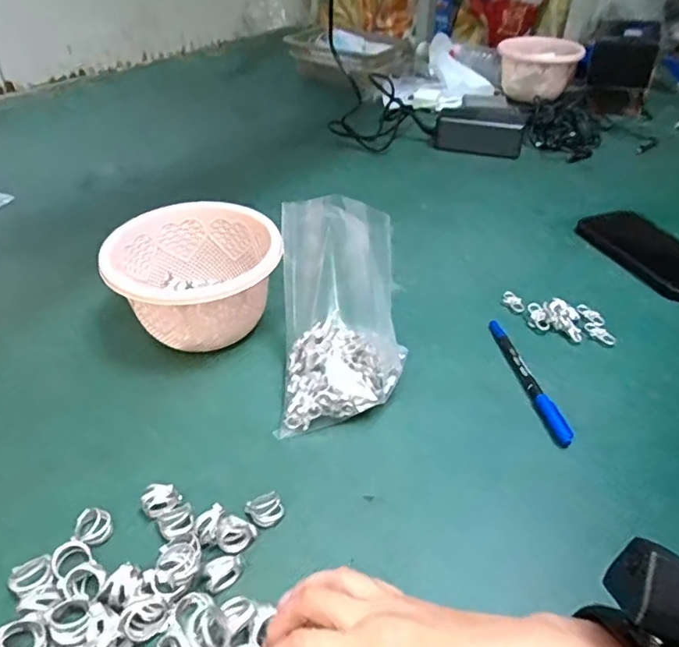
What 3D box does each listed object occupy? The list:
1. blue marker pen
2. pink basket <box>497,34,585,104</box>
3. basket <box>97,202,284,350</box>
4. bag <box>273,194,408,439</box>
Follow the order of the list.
[{"bbox_3d":[0.159,0.045,0.459,0.013,0.011,0.141,-5,42,-8],"label":"blue marker pen"},{"bbox_3d":[0.358,-0.458,0.986,0.145,0.085,0.168,12,41,12],"label":"pink basket"},{"bbox_3d":[-0.129,-0.038,0.497,0.143,0.090,0.133,-10,43,-14],"label":"basket"},{"bbox_3d":[0.004,-0.016,0.426,0.101,0.144,0.140,1,41,-1],"label":"bag"}]

